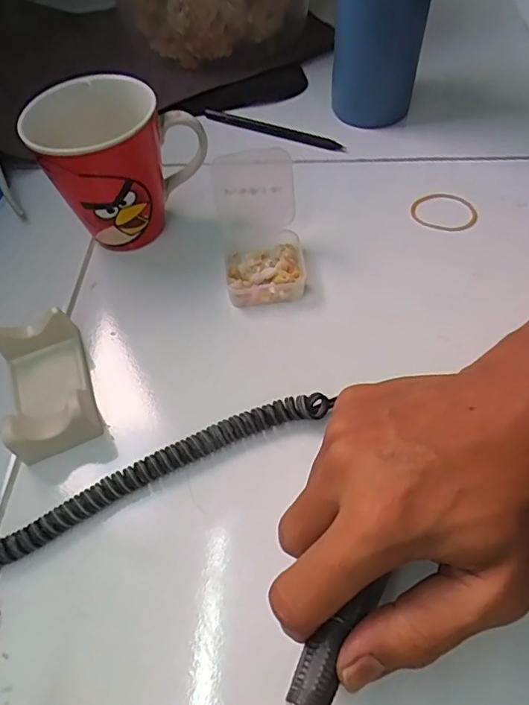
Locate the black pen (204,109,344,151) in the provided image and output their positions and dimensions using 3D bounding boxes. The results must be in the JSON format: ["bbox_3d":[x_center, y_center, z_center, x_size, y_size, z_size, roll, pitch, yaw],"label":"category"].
[{"bbox_3d":[0.006,-0.201,0.462,0.135,0.012,0.010,22,59,18],"label":"black pen"}]

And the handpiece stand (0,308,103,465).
[{"bbox_3d":[-0.130,0.020,0.302,0.046,0.026,0.090,-19,56,-10],"label":"handpiece stand"}]

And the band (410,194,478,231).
[{"bbox_3d":[0.139,-0.109,0.394,0.049,0.005,0.041,18,61,17],"label":"band"}]

